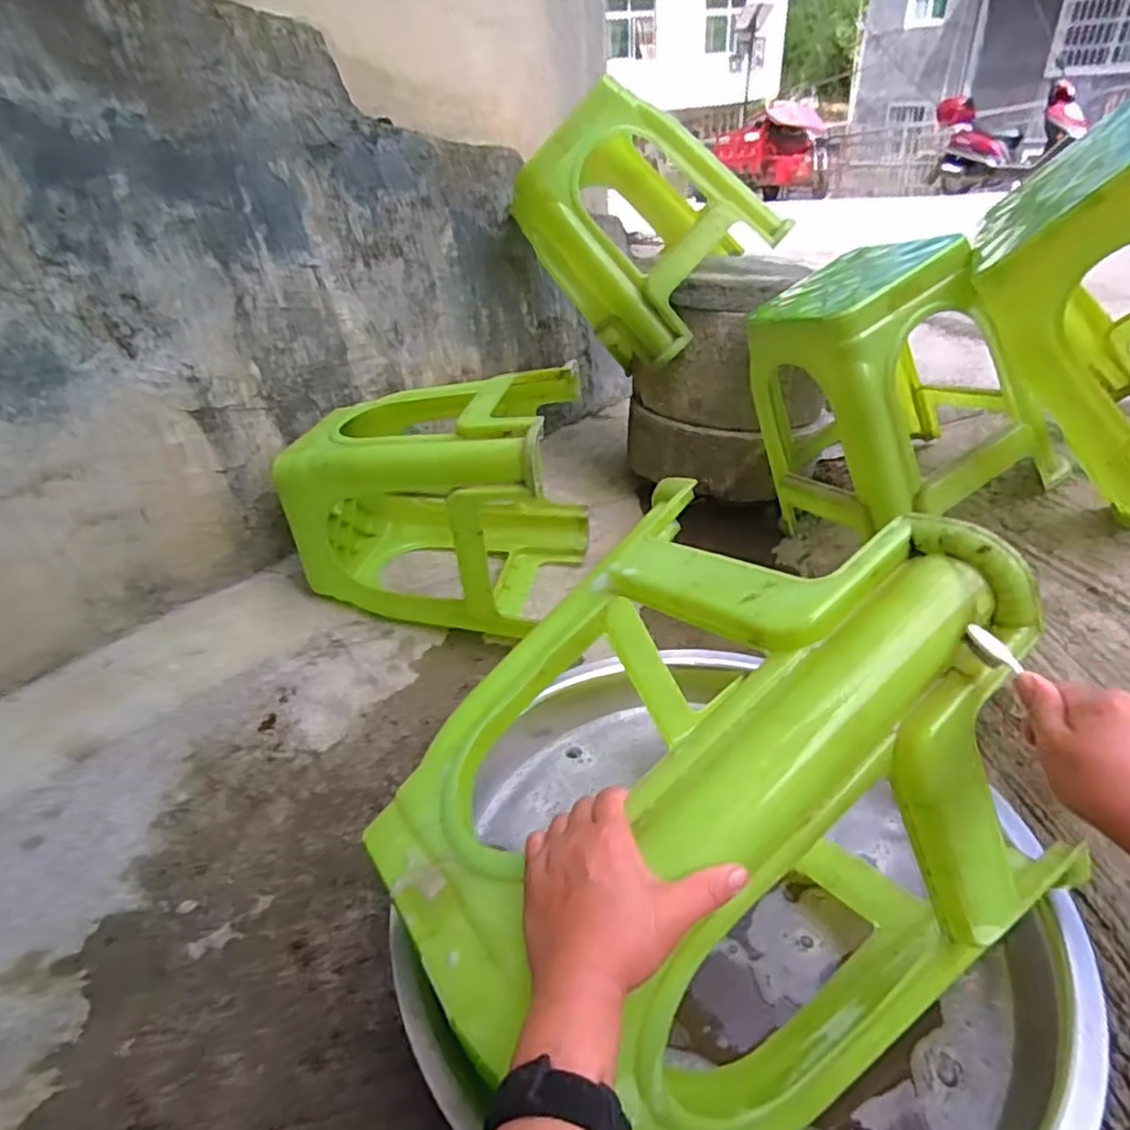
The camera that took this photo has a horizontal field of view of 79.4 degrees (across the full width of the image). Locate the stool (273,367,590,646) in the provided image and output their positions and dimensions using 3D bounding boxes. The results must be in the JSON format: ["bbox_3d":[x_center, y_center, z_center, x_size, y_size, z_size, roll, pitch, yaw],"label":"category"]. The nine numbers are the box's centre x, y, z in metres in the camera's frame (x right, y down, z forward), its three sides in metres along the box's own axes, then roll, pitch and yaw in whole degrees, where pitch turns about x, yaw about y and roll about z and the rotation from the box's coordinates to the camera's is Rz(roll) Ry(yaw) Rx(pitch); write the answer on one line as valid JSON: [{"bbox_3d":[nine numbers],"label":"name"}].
[{"bbox_3d":[-0.221,-0.115,1.260,0.451,0.391,0.446,3,35,11],"label":"stool"}]

